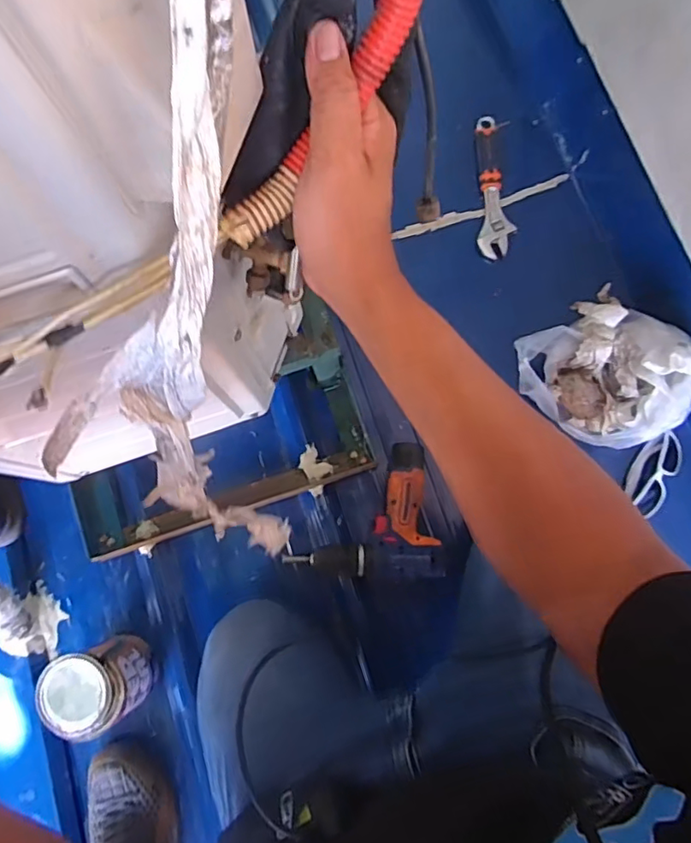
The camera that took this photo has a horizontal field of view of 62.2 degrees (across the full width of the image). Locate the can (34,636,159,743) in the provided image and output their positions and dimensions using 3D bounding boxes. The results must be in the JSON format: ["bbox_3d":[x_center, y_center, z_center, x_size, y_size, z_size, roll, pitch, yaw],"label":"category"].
[{"bbox_3d":[-0.336,0.361,0.790,0.105,0.158,0.103,0,79,1],"label":"can"}]

